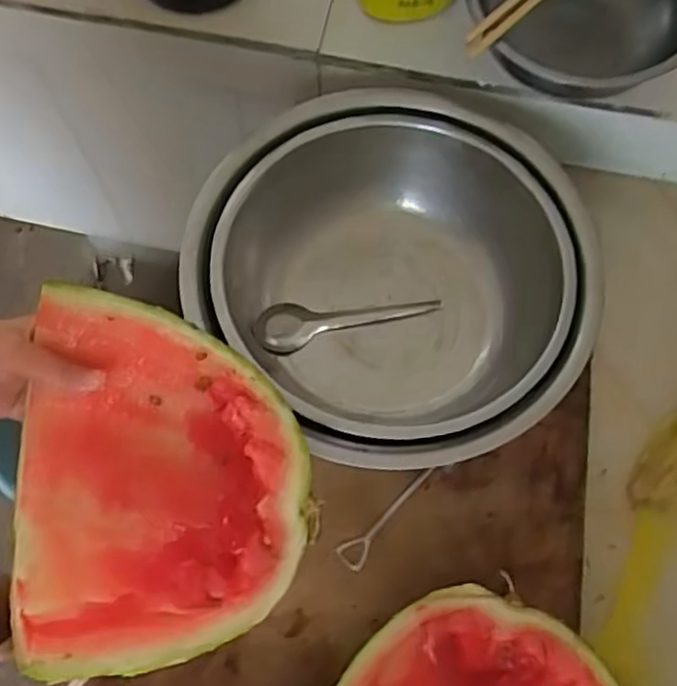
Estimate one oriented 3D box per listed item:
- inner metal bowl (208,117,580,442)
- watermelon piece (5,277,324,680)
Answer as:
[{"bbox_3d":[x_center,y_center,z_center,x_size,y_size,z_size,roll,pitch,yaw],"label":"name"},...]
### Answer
[{"bbox_3d":[0.052,-0.052,0.612,0.277,0.105,0.276,0,69,0],"label":"inner metal bowl"},{"bbox_3d":[-0.106,0.070,0.403,0.164,0.111,0.203,-15,70,-5],"label":"watermelon piece"}]

